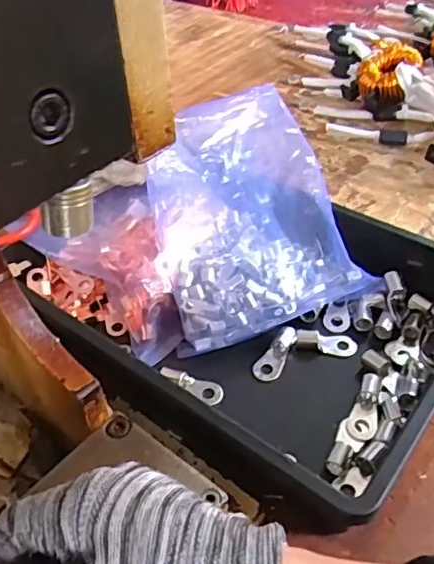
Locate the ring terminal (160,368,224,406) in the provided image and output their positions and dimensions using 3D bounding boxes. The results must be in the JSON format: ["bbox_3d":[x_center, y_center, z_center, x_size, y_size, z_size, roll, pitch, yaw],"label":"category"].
[{"bbox_3d":[-0.020,0.080,0.442,0.051,0.013,0.017,26,49,2],"label":"ring terminal"}]

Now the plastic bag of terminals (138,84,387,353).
[{"bbox_3d":[0.022,-0.065,0.491,0.167,0.058,0.213,-19,81,-13],"label":"plastic bag of terminals"}]

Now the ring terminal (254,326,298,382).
[{"bbox_3d":[0.047,0.059,0.463,0.022,0.012,0.051,22,64,24],"label":"ring terminal"}]

